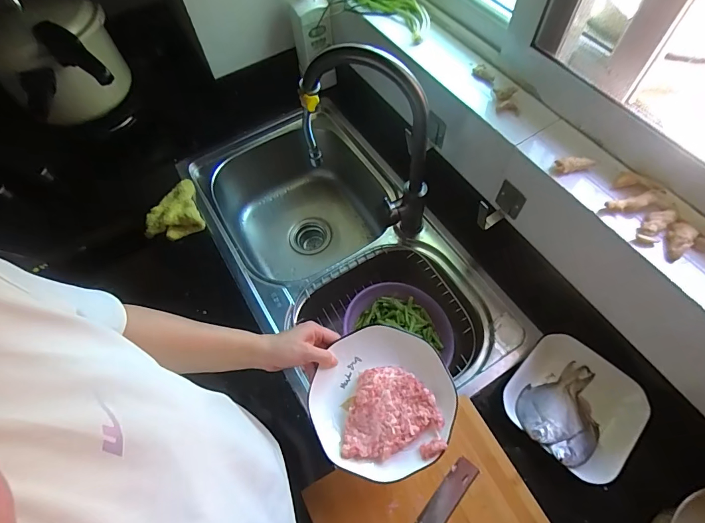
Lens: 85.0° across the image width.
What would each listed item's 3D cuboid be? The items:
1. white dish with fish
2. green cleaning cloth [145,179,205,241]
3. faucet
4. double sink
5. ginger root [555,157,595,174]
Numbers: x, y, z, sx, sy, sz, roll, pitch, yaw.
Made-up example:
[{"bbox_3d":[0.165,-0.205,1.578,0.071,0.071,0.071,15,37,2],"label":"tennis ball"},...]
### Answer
[{"bbox_3d":[0.339,0.219,0.597,0.169,0.051,0.179,39,71,21],"label":"white dish with fish"},{"bbox_3d":[-0.406,-0.114,0.853,0.122,0.033,0.150,-23,63,-9],"label":"green cleaning cloth"},{"bbox_3d":[0.030,-0.192,0.679,0.227,0.372,0.126,-5,62,1],"label":"faucet"},{"bbox_3d":[-0.038,-0.003,0.905,0.425,0.244,0.784,-29,64,-11],"label":"double sink"},{"bbox_3d":[0.320,-0.140,0.554,0.047,0.013,0.019,-3,61,16],"label":"ginger root"}]

